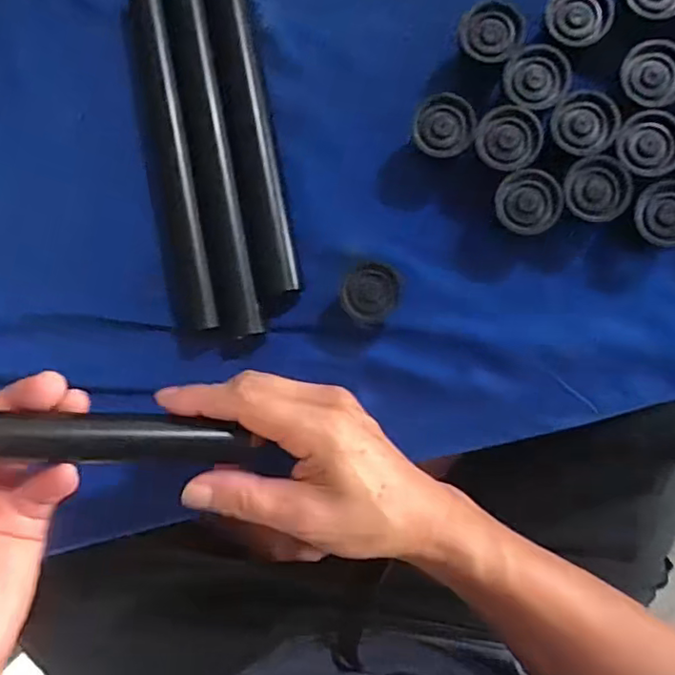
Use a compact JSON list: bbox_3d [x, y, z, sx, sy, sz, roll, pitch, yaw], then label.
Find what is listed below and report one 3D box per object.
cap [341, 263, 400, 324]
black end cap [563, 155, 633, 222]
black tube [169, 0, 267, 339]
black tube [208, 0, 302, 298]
[{"bbox_3d":[0.020,-0.025,0.341,0.032,0.018,0.033,0,90,6],"label":"cap"},{"bbox_3d":[0.140,-0.079,0.321,0.033,0.025,0.034,0,90,6],"label":"black end cap"},{"bbox_3d":[-0.072,-0.109,0.355,0.024,0.018,0.216,-11,89,6],"label":"black tube"},{"bbox_3d":[-0.053,-0.132,0.354,0.026,0.023,0.214,-10,89,6],"label":"black tube"}]

